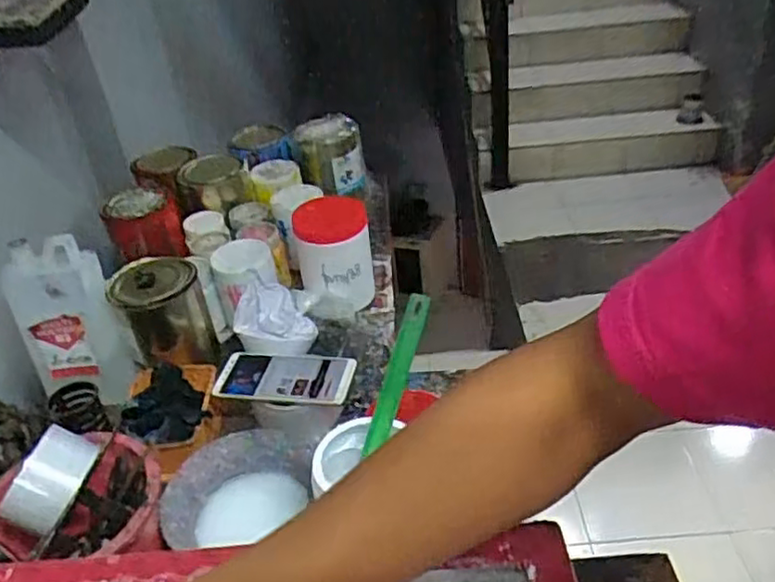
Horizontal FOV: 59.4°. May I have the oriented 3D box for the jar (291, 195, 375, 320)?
[{"bbox_3d":[-0.073,-0.048,0.955,0.102,0.128,0.110,-4,35,3],"label":"jar"}]

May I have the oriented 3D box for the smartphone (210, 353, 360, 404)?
[{"bbox_3d":[-0.117,0.098,0.795,0.156,0.015,0.082,0,40,14],"label":"smartphone"}]

